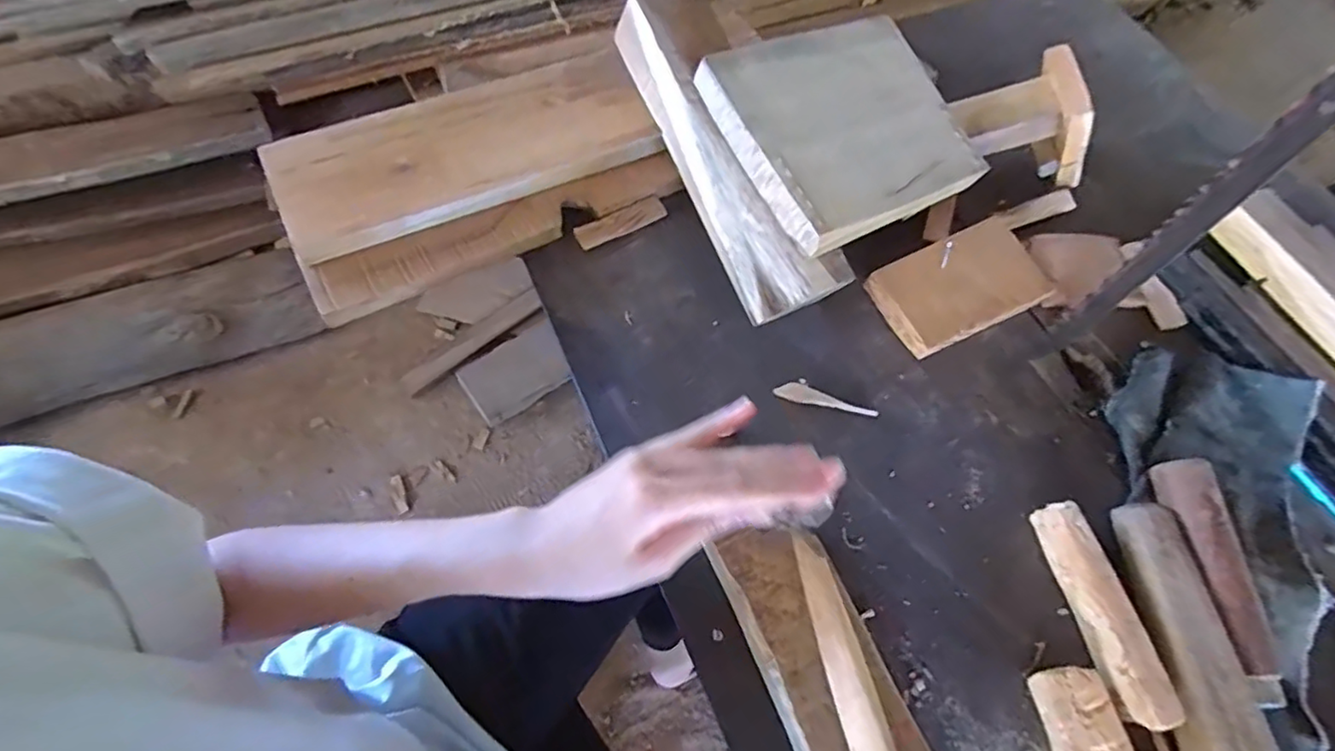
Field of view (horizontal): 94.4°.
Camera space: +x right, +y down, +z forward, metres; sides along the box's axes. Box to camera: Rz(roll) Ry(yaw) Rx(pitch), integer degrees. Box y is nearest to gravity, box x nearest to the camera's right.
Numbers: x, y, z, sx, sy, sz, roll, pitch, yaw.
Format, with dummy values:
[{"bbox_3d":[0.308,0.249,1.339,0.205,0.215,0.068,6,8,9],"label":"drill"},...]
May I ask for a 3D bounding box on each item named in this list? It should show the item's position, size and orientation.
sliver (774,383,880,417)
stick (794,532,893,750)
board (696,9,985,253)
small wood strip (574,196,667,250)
[{"bbox_3d":[0.103,0.016,0.403,0.066,0.007,0.012,10,63,1],"label":"sliver"},{"bbox_3d":[0.083,0.138,0.291,0.016,0.009,0.123,-9,58,-8],"label":"stick"},{"bbox_3d":[0.123,-0.170,0.423,0.169,0.021,0.143,-27,82,-24],"label":"board"},{"bbox_3d":[-0.034,-0.112,0.453,0.070,0.004,0.019,-28,92,-18],"label":"small wood strip"}]

